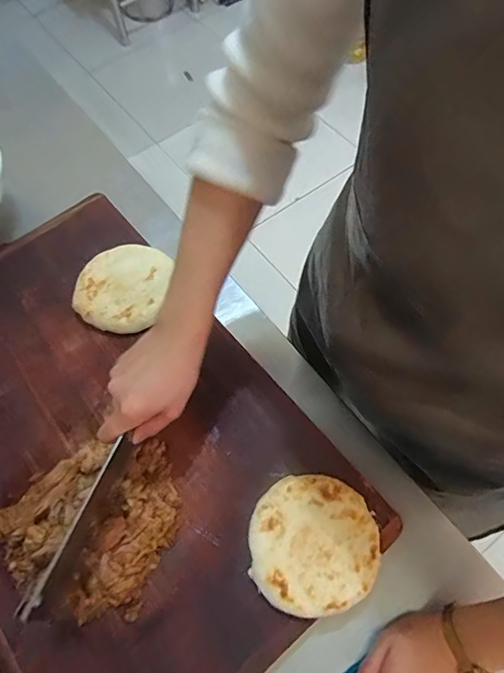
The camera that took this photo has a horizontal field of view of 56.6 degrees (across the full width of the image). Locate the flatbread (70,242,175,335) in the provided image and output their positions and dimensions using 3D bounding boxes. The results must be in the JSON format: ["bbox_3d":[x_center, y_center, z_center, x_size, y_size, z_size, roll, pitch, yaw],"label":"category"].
[{"bbox_3d":[-0.163,-0.062,0.597,0.112,0.026,0.118,6,63,6],"label":"flatbread"}]

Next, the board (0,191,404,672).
[{"bbox_3d":[-0.183,0.099,0.521,0.379,0.031,0.584,-37,67,-15],"label":"board"}]

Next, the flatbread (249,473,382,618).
[{"bbox_3d":[0.059,0.199,0.455,0.119,0.020,0.120,-8,63,-1],"label":"flatbread"}]

